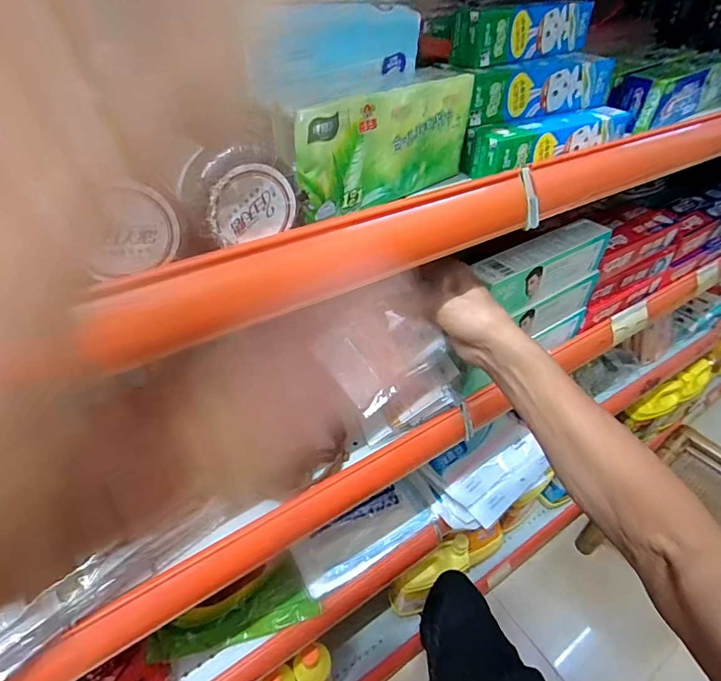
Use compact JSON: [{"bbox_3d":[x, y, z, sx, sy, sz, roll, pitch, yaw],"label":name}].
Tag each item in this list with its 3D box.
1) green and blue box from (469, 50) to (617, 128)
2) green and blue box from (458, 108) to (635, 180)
[{"bbox_3d":[0.140,-0.209,0.360,0.144,0.041,0.038,-15,45,-22],"label":"green and blue box"},{"bbox_3d":[0.156,-0.163,0.359,0.146,0.038,0.036,-16,45,-22],"label":"green and blue box"}]

